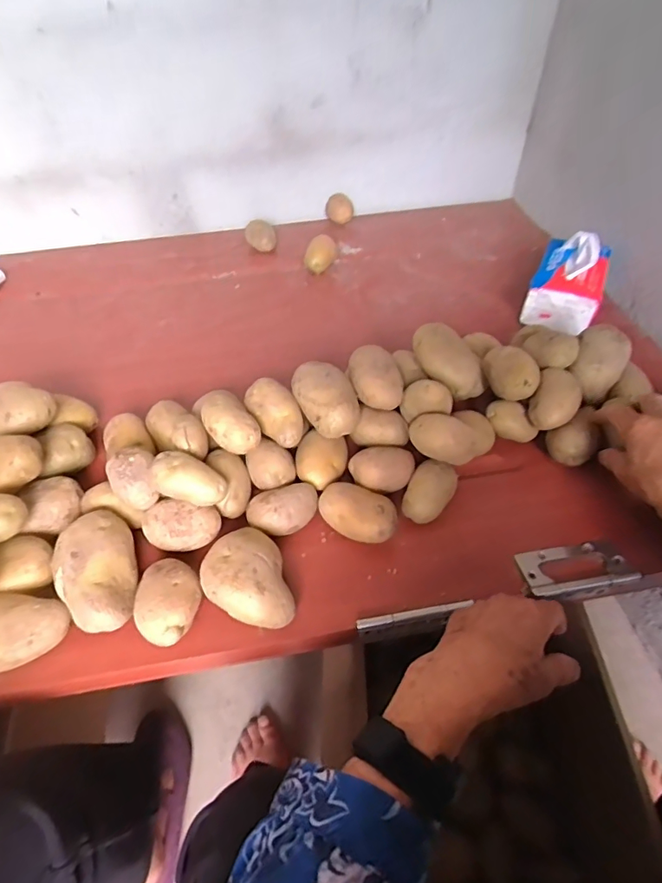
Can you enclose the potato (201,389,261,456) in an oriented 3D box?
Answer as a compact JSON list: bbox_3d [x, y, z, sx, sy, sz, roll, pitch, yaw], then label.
[{"bbox_3d":[-0.099,-0.020,0.481,0.041,0.032,0.066,-33,55,-24],"label":"potato"}]

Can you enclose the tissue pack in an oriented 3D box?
[{"bbox_3d":[0.347,-0.234,0.705,0.094,0.094,0.155,21,53,19],"label":"tissue pack"}]

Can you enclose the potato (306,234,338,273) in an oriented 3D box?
[{"bbox_3d":[-0.016,-0.307,0.807,0.055,0.047,0.050,-3,49,0],"label":"potato"}]

